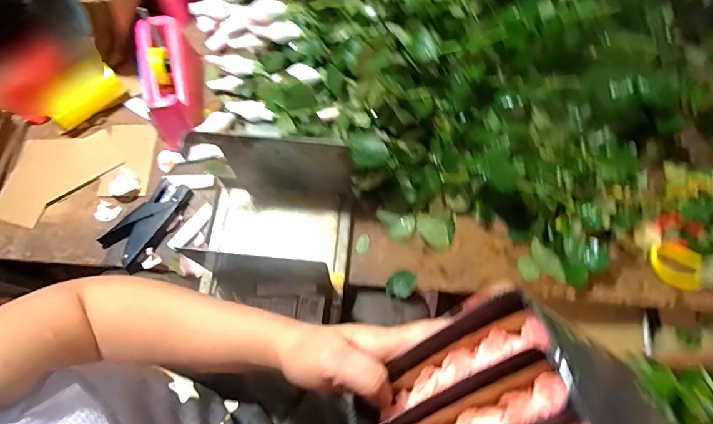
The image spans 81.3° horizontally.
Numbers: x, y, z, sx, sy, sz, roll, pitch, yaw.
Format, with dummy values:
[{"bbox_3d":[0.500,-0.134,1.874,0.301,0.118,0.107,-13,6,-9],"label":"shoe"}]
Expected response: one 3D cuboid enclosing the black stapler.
[{"bbox_3d":[-0.325,0.017,0.661,0.077,0.028,0.148,37,73,12],"label":"black stapler"}]

